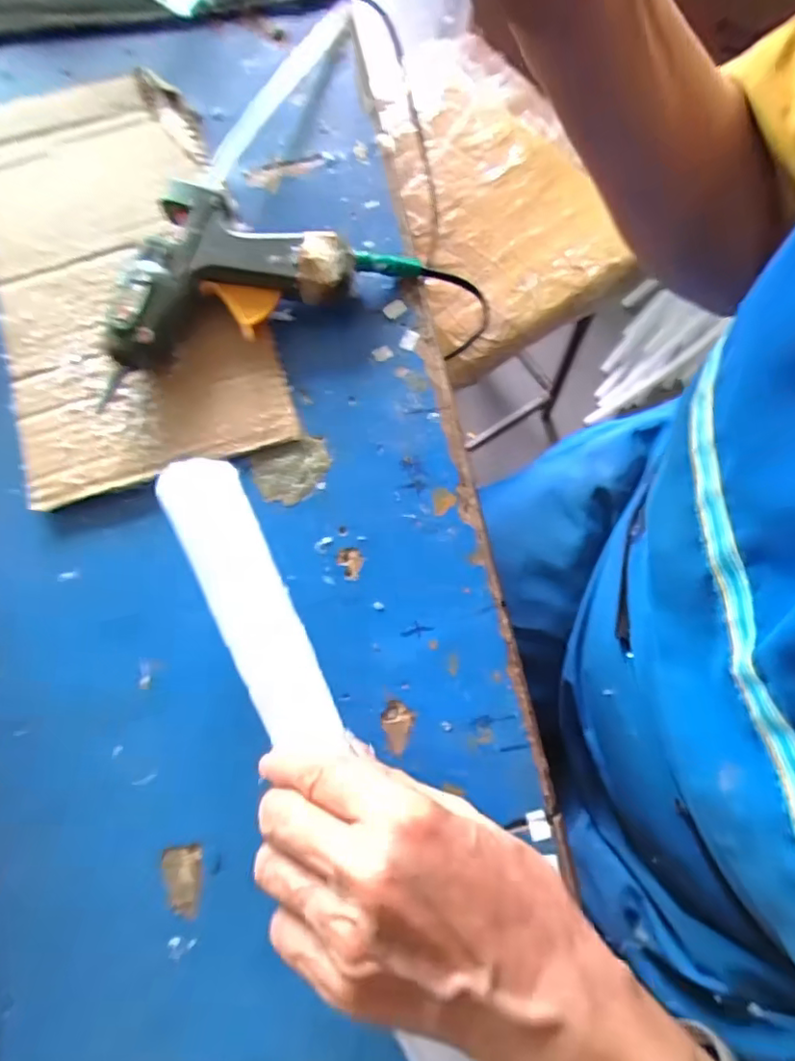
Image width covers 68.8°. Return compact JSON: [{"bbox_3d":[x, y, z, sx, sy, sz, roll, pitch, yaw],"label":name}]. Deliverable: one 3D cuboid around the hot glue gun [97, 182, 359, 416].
[{"bbox_3d":[-0.108,-0.144,0.324,0.149,0.034,0.088,-23,77,-3],"label":"hot glue gun"}]

